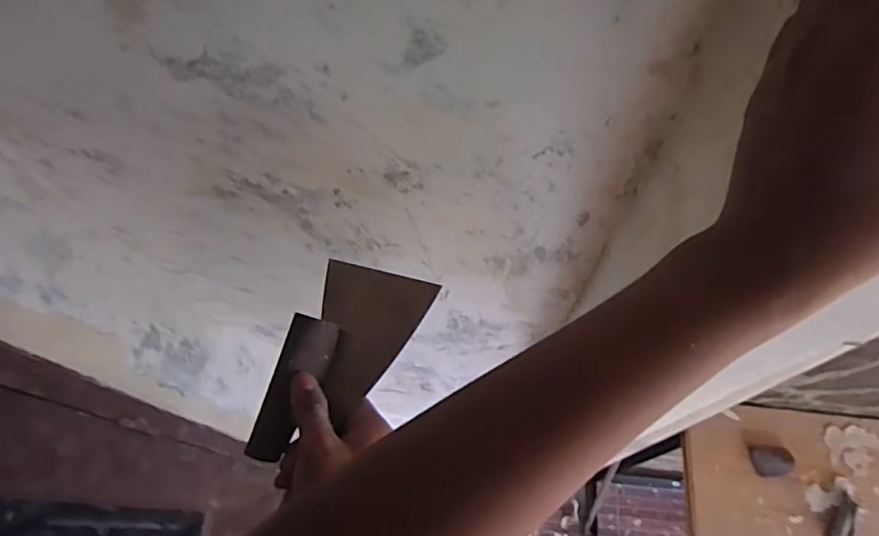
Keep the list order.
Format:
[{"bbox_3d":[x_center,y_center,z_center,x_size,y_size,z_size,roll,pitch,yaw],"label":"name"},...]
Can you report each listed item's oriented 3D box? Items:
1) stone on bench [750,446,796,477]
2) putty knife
[{"bbox_3d":[0.671,0.386,1.138,0.077,0.023,0.059,-8,66,-3],"label":"stone on bench"},{"bbox_3d":[-0.067,0.067,0.391,0.084,0.028,0.143,17,67,9],"label":"putty knife"}]

